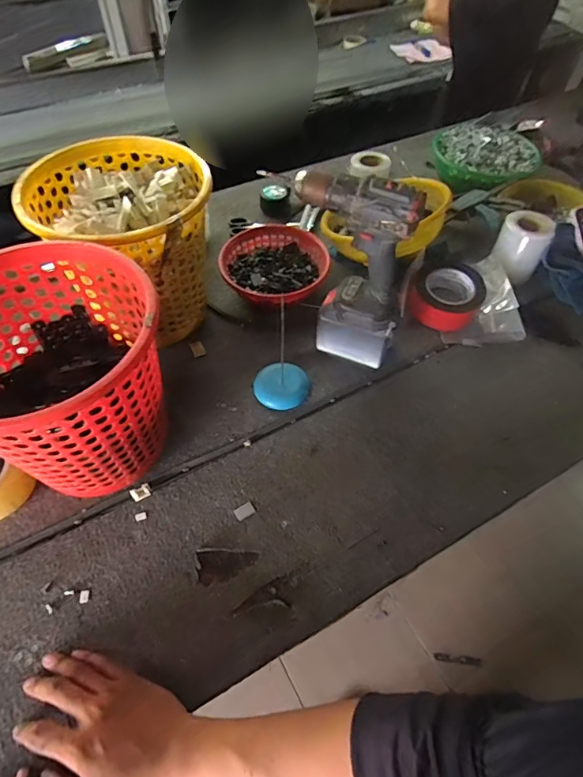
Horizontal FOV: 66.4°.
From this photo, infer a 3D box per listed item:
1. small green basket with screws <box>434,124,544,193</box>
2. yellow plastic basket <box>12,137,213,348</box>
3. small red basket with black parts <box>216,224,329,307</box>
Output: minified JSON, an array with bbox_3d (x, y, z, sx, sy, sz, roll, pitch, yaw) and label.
[{"bbox_3d":[0.438,-0.525,1.013,0.195,0.087,0.205,1,55,-1],"label":"small green basket with screws"},{"bbox_3d":[-0.239,-0.214,0.689,0.237,0.229,0.224,-8,56,-7],"label":"yellow plastic basket"},{"bbox_3d":[-0.030,-0.220,0.823,0.193,0.053,0.184,1,55,-1],"label":"small red basket with black parts"}]

